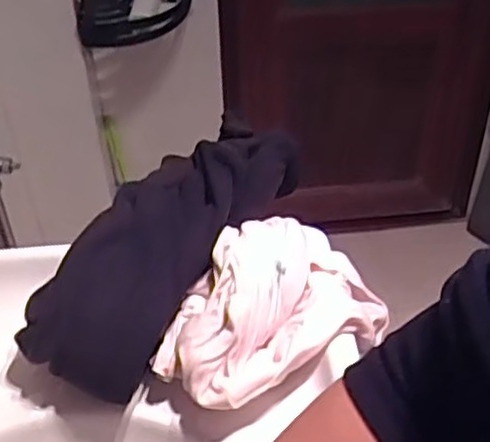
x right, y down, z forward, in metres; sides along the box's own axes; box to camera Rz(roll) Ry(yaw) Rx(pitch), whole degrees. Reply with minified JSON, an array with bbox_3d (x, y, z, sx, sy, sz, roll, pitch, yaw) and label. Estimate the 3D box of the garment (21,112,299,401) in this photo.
[{"bbox_3d":[-0.066,0.014,0.561,0.102,0.069,0.252,31,70,33],"label":"garment"}]

